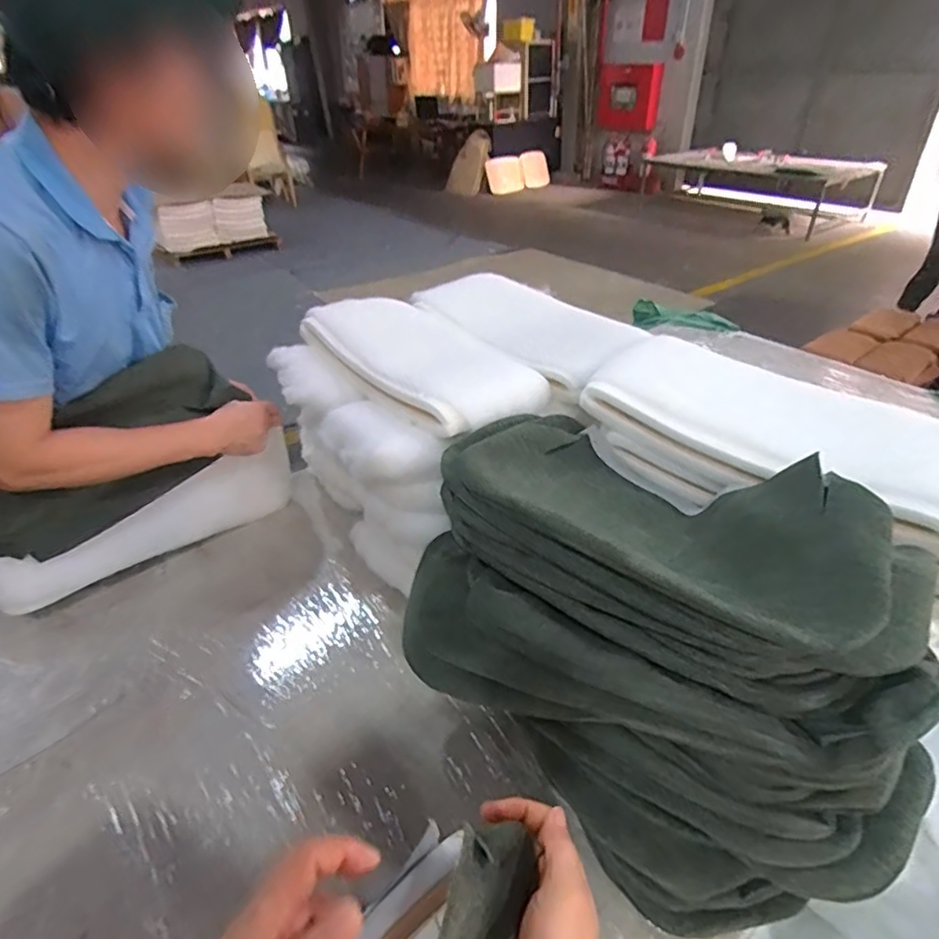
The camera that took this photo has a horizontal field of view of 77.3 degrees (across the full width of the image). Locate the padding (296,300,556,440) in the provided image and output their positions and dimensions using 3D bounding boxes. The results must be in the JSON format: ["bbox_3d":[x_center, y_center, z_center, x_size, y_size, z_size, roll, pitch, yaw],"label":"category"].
[{"bbox_3d":[-0.090,-0.185,0.965,0.225,0.073,0.447,-28,42,-32],"label":"padding"}]

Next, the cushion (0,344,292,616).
[{"bbox_3d":[-0.518,0.021,0.921,0.112,0.302,0.462,27,44,35],"label":"cushion"}]

